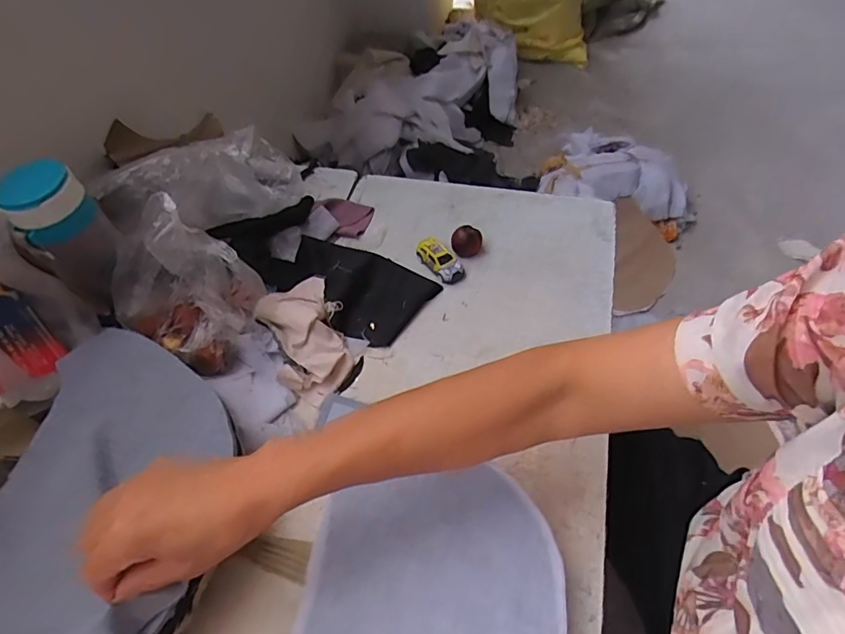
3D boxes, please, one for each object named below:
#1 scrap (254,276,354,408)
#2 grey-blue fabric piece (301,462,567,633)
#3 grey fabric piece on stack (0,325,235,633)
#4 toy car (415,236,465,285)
[{"bbox_3d":[-0.122,0.018,0.518,0.074,0.027,0.140,-20,55,-10],"label":"scrap"},{"bbox_3d":[0.006,0.207,0.345,0.174,0.010,0.201,4,54,7],"label":"grey-blue fabric piece"},{"bbox_3d":[-0.249,0.138,0.366,0.186,0.025,0.273,12,56,12],"label":"grey fabric piece on stack"},{"bbox_3d":[0.019,-0.065,0.576,0.029,0.026,0.064,-38,60,-21],"label":"toy car"}]

